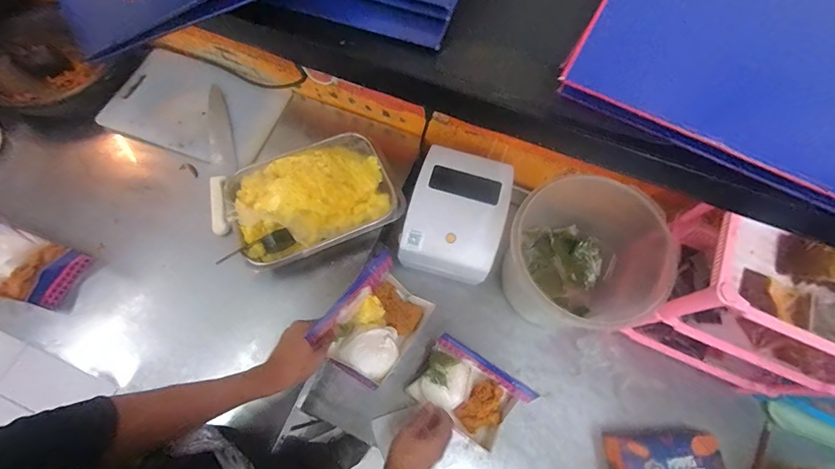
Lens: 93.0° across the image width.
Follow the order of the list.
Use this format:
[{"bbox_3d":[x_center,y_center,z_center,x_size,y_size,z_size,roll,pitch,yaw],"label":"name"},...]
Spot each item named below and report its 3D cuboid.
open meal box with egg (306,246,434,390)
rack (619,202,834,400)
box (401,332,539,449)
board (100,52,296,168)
[{"bbox_3d":[-0.064,0.145,0.650,0.109,0.163,0.170,36,71,12],"label":"open meal box with egg"},{"bbox_3d":[0.545,0.121,0.637,0.311,0.310,0.211,30,70,10],"label":"rack"},{"bbox_3d":[0.086,0.276,0.686,0.183,0.141,0.113,33,71,11],"label":"box"},{"bbox_3d":[-0.482,-0.278,0.867,0.351,0.022,0.220,21,73,0],"label":"board"}]

